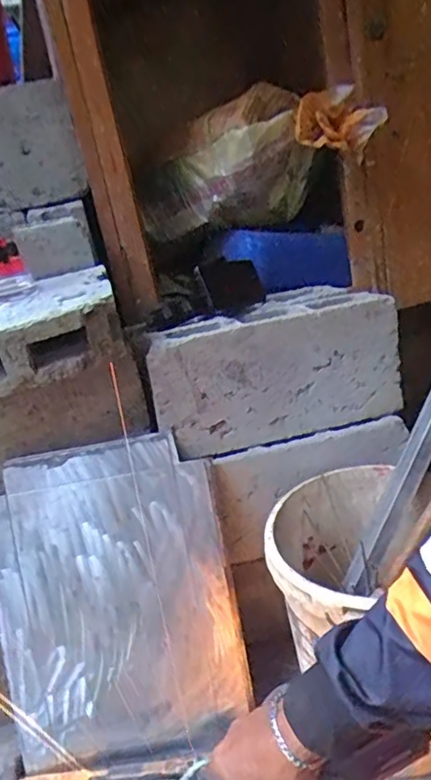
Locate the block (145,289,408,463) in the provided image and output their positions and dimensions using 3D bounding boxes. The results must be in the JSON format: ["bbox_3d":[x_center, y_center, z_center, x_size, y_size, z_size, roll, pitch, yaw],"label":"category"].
[{"bbox_3d":[0.083,-0.040,0.936,0.383,0.181,0.151,-12,24,-9],"label":"block"}]

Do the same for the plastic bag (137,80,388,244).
[{"bbox_3d":[0.067,-0.408,1.035,0.420,0.217,0.146,-22,21,12],"label":"plastic bag"}]

